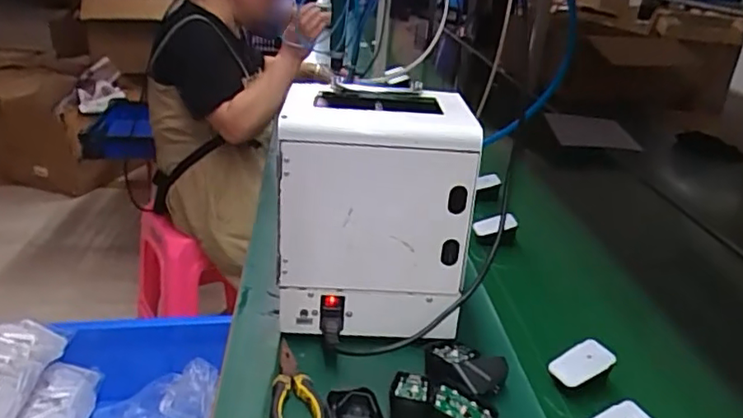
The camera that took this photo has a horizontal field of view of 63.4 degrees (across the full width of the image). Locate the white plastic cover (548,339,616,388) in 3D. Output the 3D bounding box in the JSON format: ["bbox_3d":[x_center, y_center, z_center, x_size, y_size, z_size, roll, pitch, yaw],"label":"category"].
[{"bbox_3d":[0.237,0.176,0.681,0.065,0.011,0.039,-32,55,-1],"label":"white plastic cover"}]

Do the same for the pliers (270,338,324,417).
[{"bbox_3d":[-0.079,0.188,0.632,0.051,0.018,0.141,0,25,-8],"label":"pliers"}]

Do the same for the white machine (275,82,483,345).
[{"bbox_3d":[0.005,0.003,0.727,0.212,0.265,0.171,5,25,1],"label":"white machine"}]

